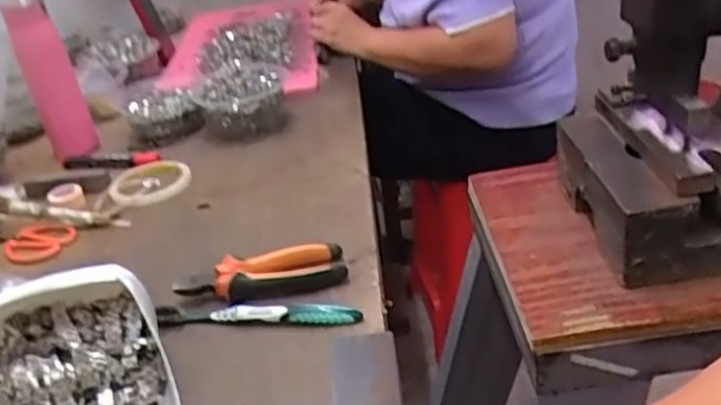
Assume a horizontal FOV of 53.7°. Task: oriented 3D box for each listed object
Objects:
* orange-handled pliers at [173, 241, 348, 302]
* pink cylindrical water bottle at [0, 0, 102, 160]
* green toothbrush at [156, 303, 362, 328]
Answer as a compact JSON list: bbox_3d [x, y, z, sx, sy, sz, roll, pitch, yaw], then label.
[{"bbox_3d":[-0.089,0.067,0.643,0.148,0.025,0.062,-11,29,-6],"label":"orange-handled pliers"},{"bbox_3d":[-0.427,-0.167,0.988,0.066,0.280,0.059,-17,51,-17],"label":"pink cylindrical water bottle"},{"bbox_3d":[-0.088,0.093,0.606,0.177,0.010,0.021,-3,30,9],"label":"green toothbrush"}]

